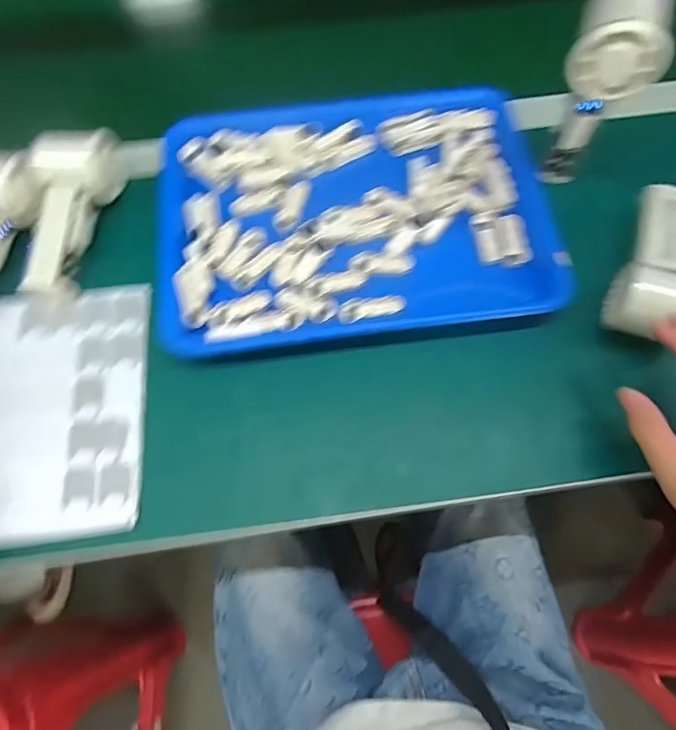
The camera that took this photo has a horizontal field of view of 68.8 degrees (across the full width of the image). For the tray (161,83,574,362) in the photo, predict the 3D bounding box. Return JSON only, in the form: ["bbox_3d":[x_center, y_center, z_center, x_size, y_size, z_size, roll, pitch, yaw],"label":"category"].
[{"bbox_3d":[0.012,-0.142,0.450,0.333,0.030,0.263,-6,67,-2],"label":"tray"}]

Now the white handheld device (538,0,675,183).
[{"bbox_3d":[0.211,-0.226,0.404,0.061,0.137,0.067,20,69,10],"label":"white handheld device"}]

